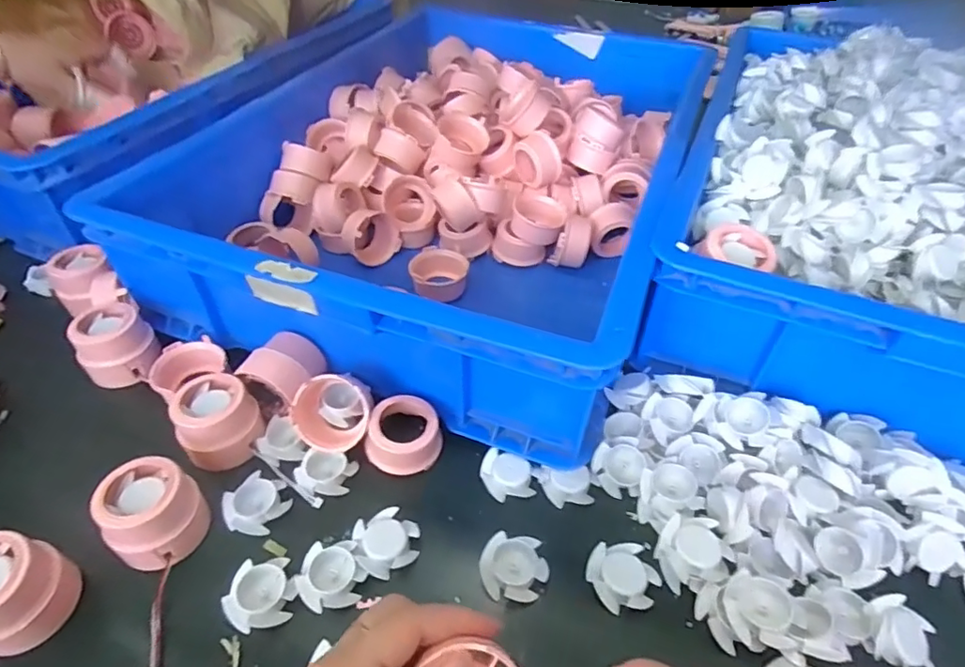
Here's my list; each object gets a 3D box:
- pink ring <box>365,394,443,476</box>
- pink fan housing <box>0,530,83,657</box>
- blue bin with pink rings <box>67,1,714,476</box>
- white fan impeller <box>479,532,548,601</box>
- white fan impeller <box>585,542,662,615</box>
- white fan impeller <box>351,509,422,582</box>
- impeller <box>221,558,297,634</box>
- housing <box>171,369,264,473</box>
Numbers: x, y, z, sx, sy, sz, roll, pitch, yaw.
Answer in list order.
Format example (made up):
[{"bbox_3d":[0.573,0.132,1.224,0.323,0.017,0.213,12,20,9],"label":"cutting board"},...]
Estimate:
[{"bbox_3d":[-0.056,0.074,0.402,0.047,0.034,0.049,1,45,-1],"label":"pink ring"},{"bbox_3d":[-0.266,0.145,0.311,0.049,0.051,0.053,1,45,-1],"label":"pink fan housing"},{"bbox_3d":[-0.029,-0.188,0.598,0.456,0.125,0.595,16,47,15],"label":"blue bin with pink rings"},{"bbox_3d":[0.020,0.143,0.340,0.040,0.014,0.038,8,45,7],"label":"white fan impeller"},{"bbox_3d":[0.085,0.147,0.338,0.040,0.009,0.037,-8,46,-9],"label":"white fan impeller"},{"bbox_3d":[-0.061,0.132,0.352,0.039,0.013,0.037,1,45,-1],"label":"white fan impeller"},{"bbox_3d":[-0.130,0.152,0.327,0.039,0.009,0.036,-12,46,-13],"label":"impeller"},{"bbox_3d":[-0.192,0.060,0.398,0.052,0.043,0.053,-34,55,-30],"label":"housing"}]

